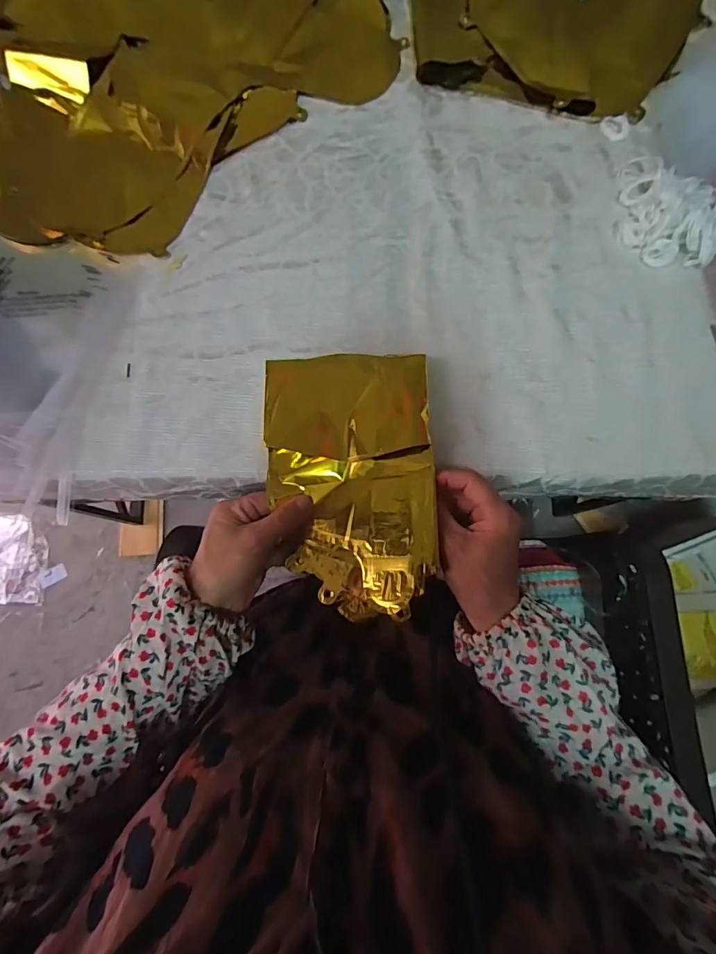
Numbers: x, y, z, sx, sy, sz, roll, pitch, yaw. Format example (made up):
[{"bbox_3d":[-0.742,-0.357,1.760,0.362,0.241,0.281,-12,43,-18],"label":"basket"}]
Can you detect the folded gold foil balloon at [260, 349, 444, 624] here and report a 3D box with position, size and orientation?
[{"bbox_3d":[-0.007,0.001,0.355,0.131,0.034,0.208,-2,76,-2],"label":"folded gold foil balloon"}]

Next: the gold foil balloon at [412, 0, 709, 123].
[{"bbox_3d":[0.215,-0.501,0.478,0.291,0.027,0.253,16,77,3],"label":"gold foil balloon"}]

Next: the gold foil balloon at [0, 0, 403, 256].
[{"bbox_3d":[-0.232,-0.407,0.446,0.557,0.063,0.375,-8,82,-6],"label":"gold foil balloon"}]

